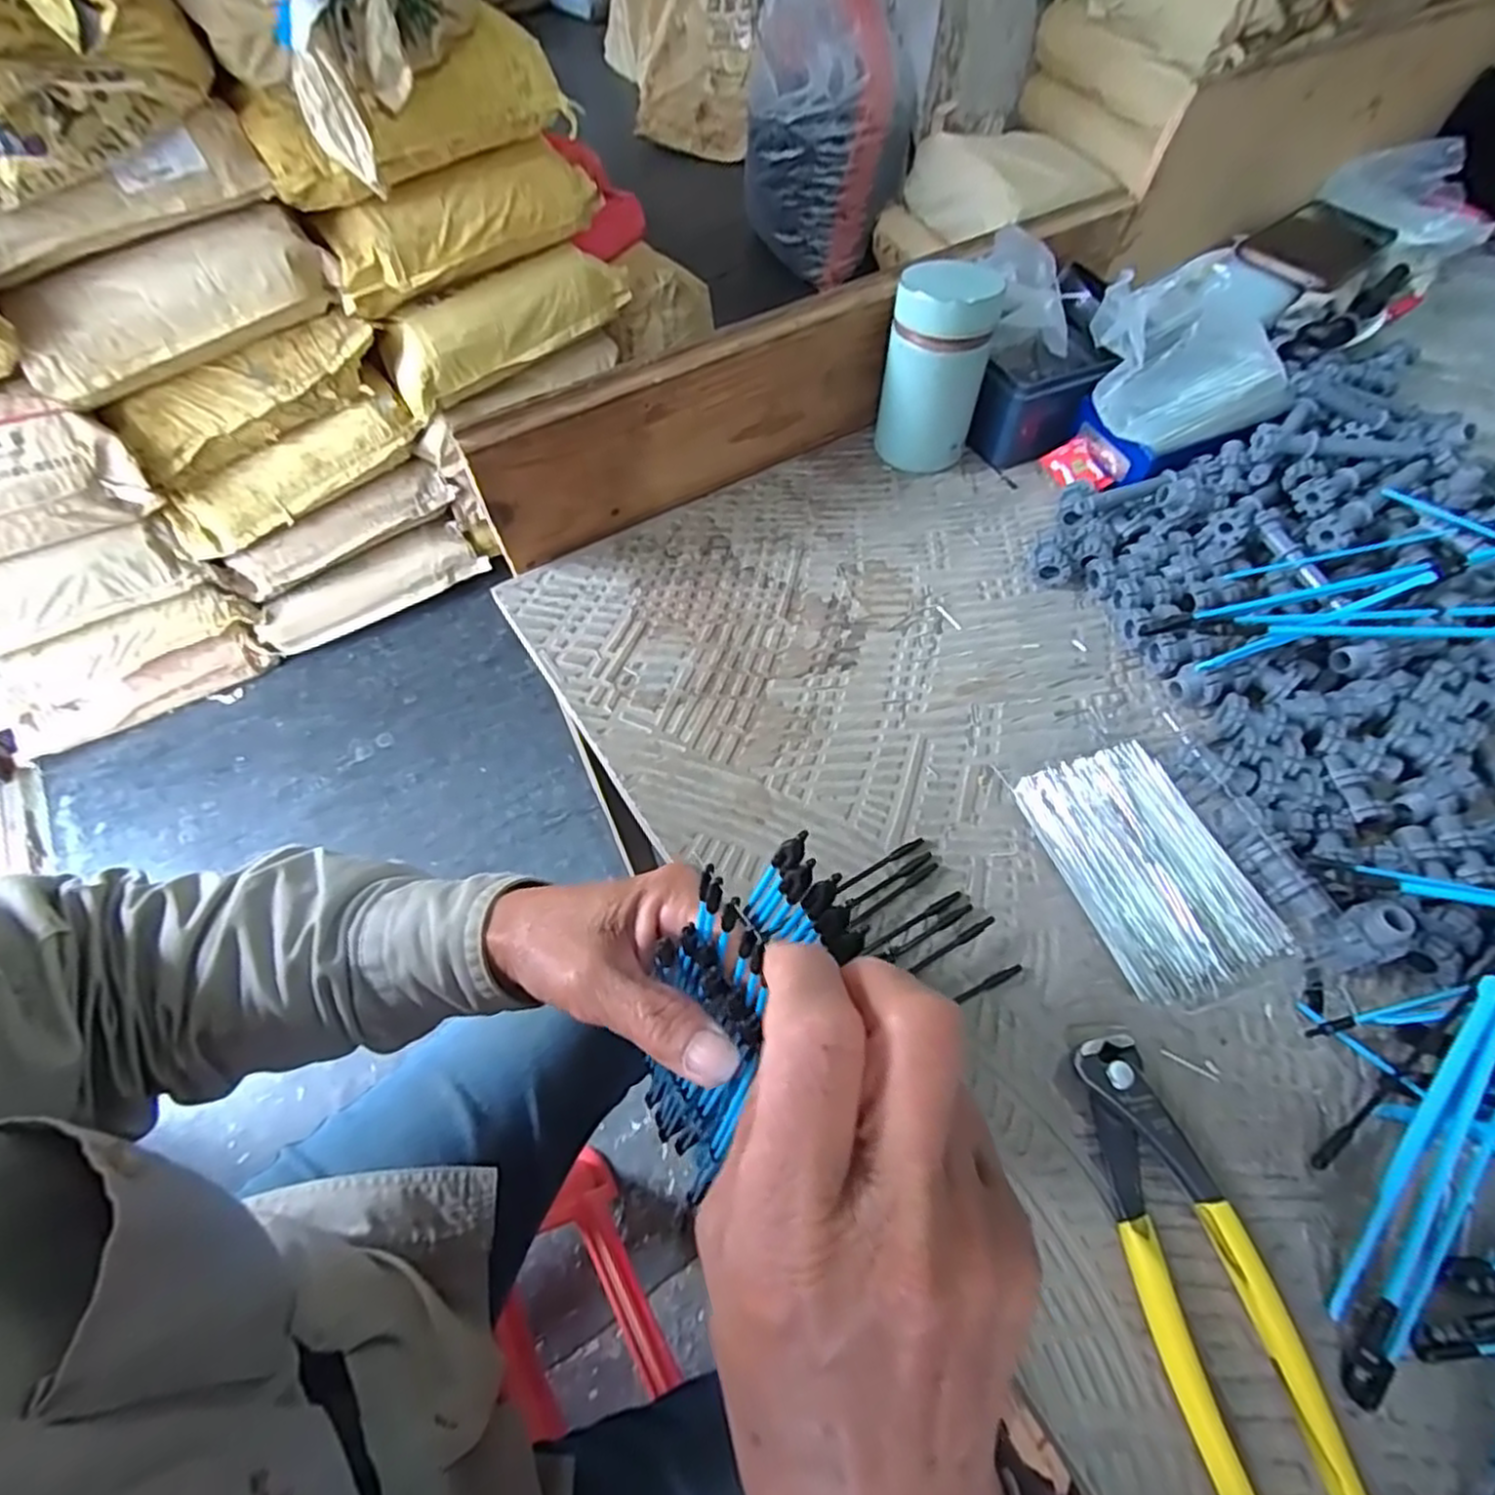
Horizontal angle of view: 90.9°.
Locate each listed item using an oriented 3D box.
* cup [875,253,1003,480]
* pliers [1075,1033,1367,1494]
[{"bbox_3d":[0.129,-0.259,0.504,0.066,0.119,0.069,15,59,11],"label":"cup"},{"bbox_3d":[0.163,0.194,0.267,0.046,0.013,0.164,-12,58,-5],"label":"pliers"}]

